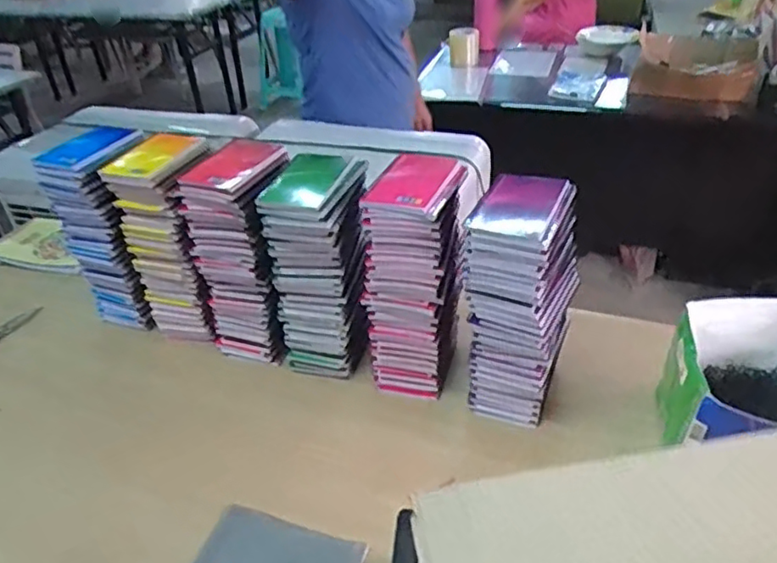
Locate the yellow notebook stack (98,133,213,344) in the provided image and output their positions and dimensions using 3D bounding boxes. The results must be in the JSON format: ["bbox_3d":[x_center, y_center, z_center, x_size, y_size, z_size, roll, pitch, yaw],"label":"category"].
[{"bbox_3d":[-0.328,-0.056,1.001,0.113,0.313,0.128,4,36,12],"label":"yellow notebook stack"}]

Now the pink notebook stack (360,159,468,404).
[{"bbox_3d":[0.038,-0.010,0.896,0.115,0.302,0.173,5,36,12],"label":"pink notebook stack"}]

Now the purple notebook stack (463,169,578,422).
[{"bbox_3d":[0.161,0.030,0.795,0.109,0.307,0.134,15,39,25],"label":"purple notebook stack"}]

